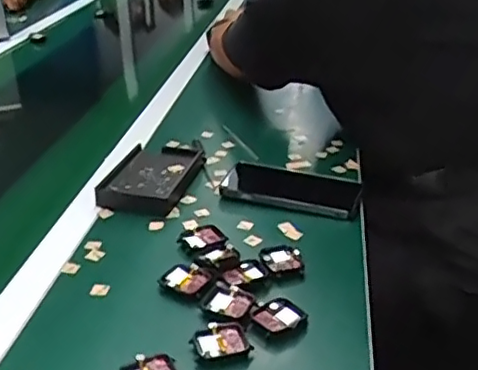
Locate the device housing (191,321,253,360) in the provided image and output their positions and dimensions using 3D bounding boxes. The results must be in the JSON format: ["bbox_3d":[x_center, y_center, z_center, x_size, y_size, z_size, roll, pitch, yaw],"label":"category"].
[{"bbox_3d":[-0.014,0.131,0.515,0.046,0.014,0.033,-6,29,-13],"label":"device housing"}]

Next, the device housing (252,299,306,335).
[{"bbox_3d":[0.035,0.113,0.545,0.041,0.004,0.037,-23,37,-37],"label":"device housing"}]

